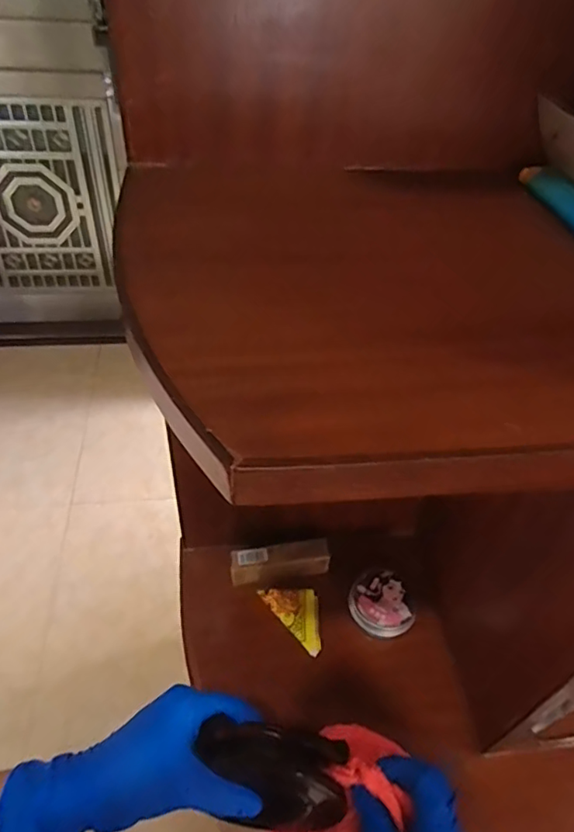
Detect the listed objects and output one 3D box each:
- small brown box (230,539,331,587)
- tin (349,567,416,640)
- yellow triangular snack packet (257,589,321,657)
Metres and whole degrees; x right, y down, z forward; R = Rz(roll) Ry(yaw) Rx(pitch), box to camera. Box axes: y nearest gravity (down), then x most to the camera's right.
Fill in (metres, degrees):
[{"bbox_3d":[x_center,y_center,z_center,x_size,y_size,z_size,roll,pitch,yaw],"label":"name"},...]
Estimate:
[{"bbox_3d":[-0.007,0.159,0.595,0.108,0.023,0.030,-5,48,-7],"label":"small brown box"},{"bbox_3d":[0.100,0.197,0.576,0.065,0.023,0.067,11,48,7],"label":"tin"},{"bbox_3d":[0.014,0.205,0.574,0.044,0.008,0.084,-32,56,-28],"label":"yellow triangular snack packet"}]

